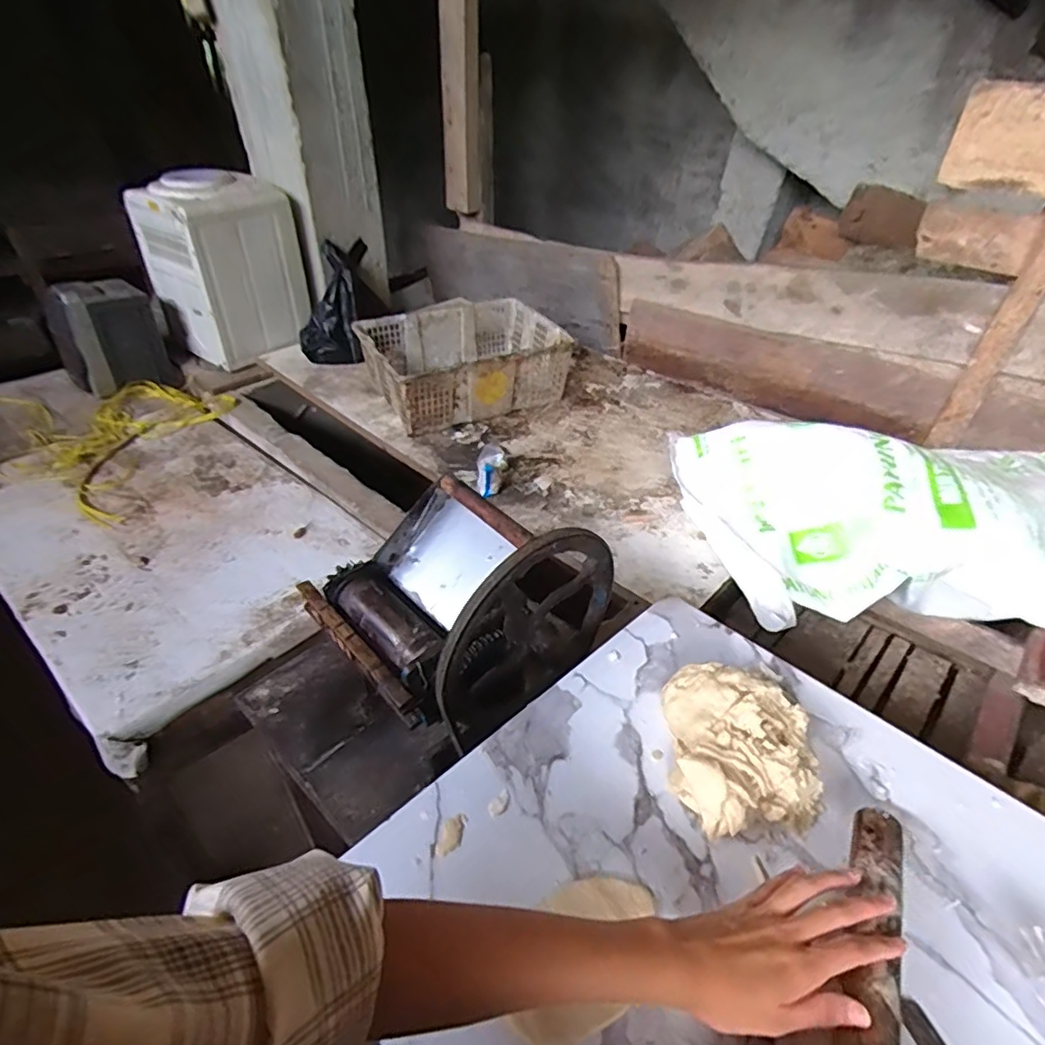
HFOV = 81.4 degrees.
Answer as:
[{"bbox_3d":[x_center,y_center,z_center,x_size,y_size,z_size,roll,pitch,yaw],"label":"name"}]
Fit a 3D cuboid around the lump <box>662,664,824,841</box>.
[{"bbox_3d":[0.194,0.197,0.551,0.130,0.059,0.156,0,39,-3],"label":"lump"}]

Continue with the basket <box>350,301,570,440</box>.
[{"bbox_3d":[-0.147,-0.415,1.569,0.471,0.159,0.358,-15,42,-20],"label":"basket"}]

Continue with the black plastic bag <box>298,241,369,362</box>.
[{"bbox_3d":[-0.519,-0.611,1.676,0.165,0.346,0.096,15,9,16],"label":"black plastic bag"}]

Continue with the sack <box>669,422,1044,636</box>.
[{"bbox_3d":[0.611,-0.008,1.028,0.639,0.182,0.395,6,39,5],"label":"sack"}]

